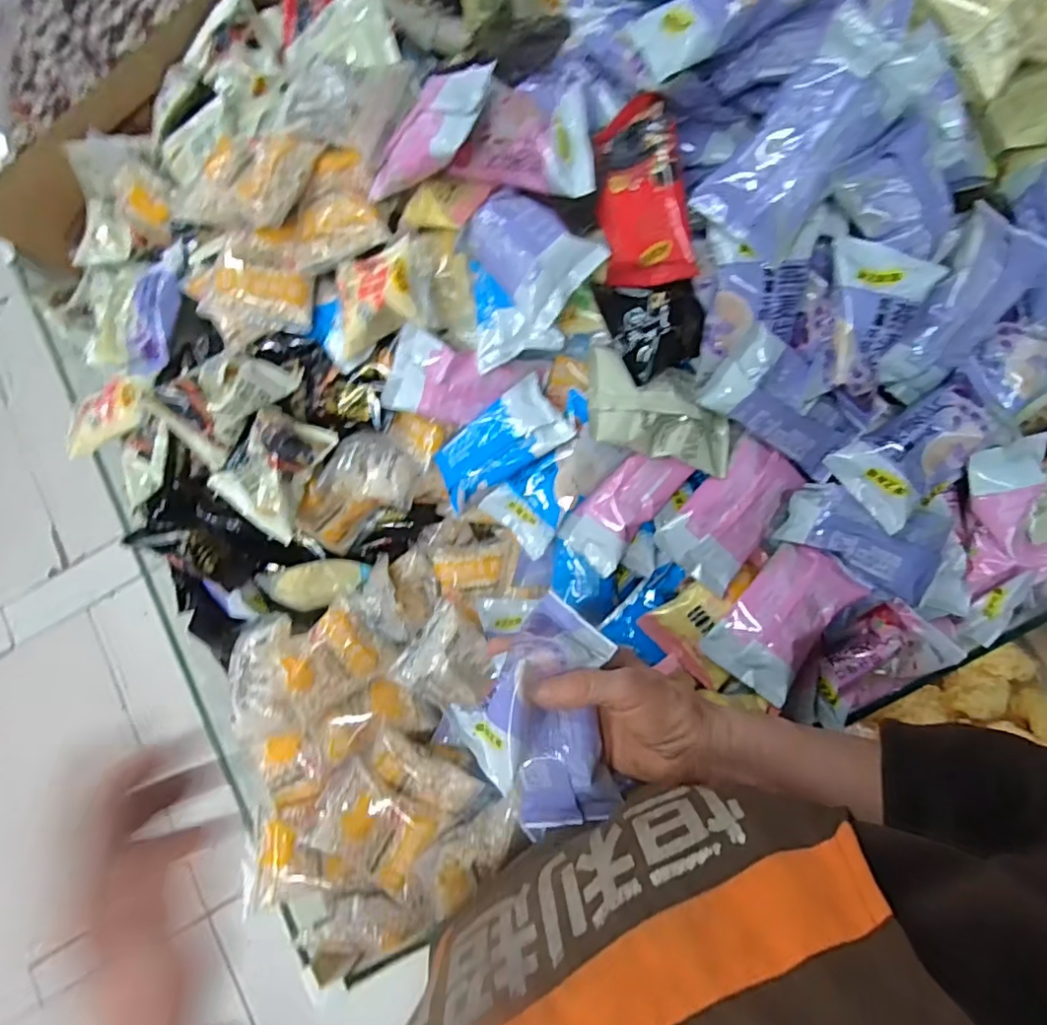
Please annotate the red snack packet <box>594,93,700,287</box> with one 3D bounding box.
[{"bbox_3d":[0.074,-0.197,0.382,0.063,0.015,0.101,12,120,41],"label":"red snack packet"}]

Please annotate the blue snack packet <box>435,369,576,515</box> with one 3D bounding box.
[{"bbox_3d":[-0.021,-0.050,0.462,0.110,0.017,0.055,-36,80,18],"label":"blue snack packet"}]

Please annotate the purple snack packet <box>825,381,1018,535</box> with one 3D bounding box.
[{"bbox_3d":[0.275,-0.041,0.417,0.105,0.039,0.065,-34,80,2],"label":"purple snack packet"}]

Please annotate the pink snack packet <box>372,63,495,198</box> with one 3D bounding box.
[{"bbox_3d":[-0.069,-0.252,0.416,0.124,0.020,0.052,-13,79,45],"label":"pink snack packet"}]

